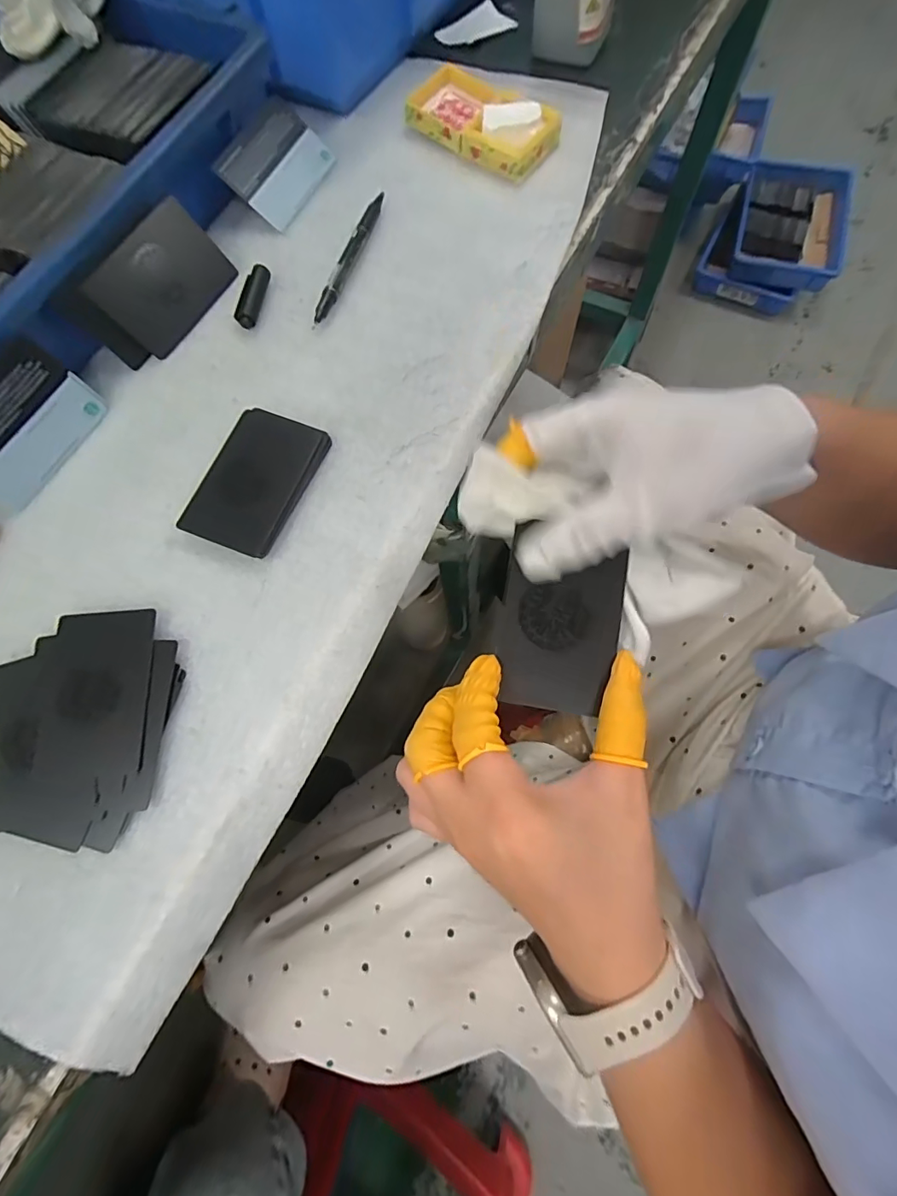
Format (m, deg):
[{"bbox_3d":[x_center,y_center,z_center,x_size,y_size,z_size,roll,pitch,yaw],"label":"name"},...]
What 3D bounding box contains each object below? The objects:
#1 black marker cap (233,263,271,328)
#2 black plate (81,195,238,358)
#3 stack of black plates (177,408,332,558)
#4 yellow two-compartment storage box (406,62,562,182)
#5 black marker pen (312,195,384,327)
[{"bbox_3d":[-0.132,-0.202,0.329,0.013,0.012,0.043,11,74,6],"label":"black marker cap"},{"bbox_3d":[-0.182,-0.205,0.317,0.004,0.055,0.087,25,76,32],"label":"black plate"},{"bbox_3d":[-0.113,-0.069,0.291,0.055,0.011,0.088,20,75,9],"label":"stack of black plates"},{"bbox_3d":[0.025,-0.361,0.366,0.117,0.023,0.062,36,78,13],"label":"yellow two-compartment storage box"},{"bbox_3d":[-0.069,-0.234,0.337,0.014,0.012,0.120,18,75,8],"label":"black marker pen"}]

